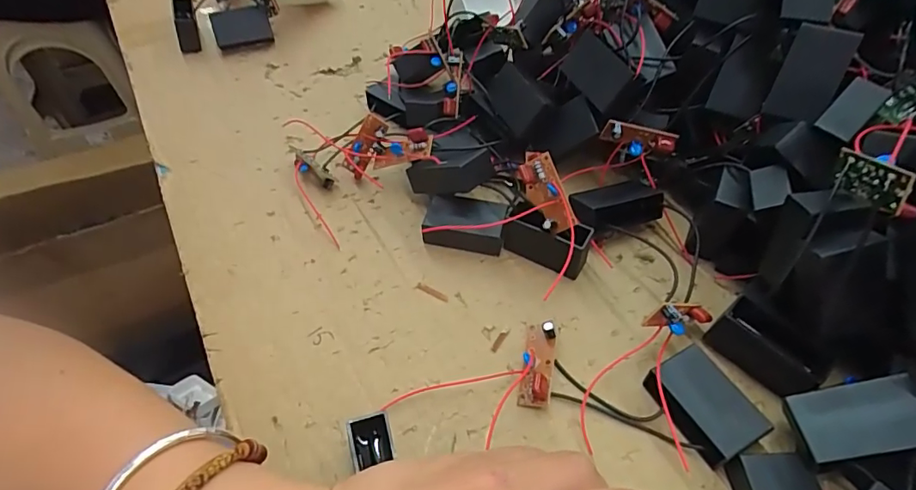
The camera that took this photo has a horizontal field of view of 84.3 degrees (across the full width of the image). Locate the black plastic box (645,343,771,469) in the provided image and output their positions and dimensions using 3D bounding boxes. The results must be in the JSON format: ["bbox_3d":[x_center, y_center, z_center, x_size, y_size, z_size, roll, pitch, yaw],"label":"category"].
[{"bbox_3d":[0.113,0.075,0.234,0.031,0.019,0.047,-23,53,-17],"label":"black plastic box"}]

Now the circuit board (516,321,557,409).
[{"bbox_3d":[0.041,0.058,0.254,0.015,0.013,0.045,9,51,8],"label":"circuit board"}]

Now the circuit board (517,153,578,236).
[{"bbox_3d":[0.051,-0.030,0.284,0.022,0.013,0.045,-32,72,9],"label":"circuit board"}]

